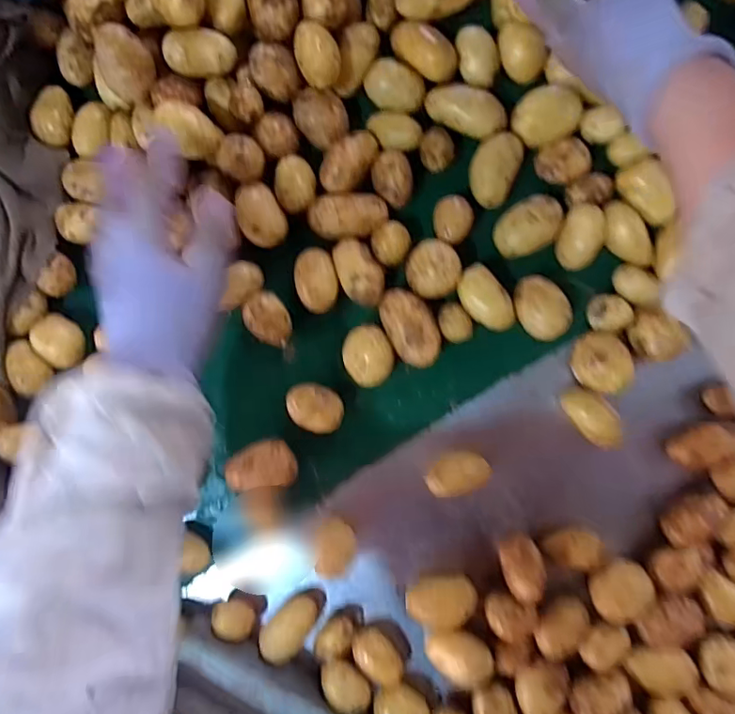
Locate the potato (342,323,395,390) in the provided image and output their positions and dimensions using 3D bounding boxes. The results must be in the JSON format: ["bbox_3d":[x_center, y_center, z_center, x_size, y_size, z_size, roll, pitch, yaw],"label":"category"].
[{"bbox_3d":[0.002,-0.001,0.451,0.042,0.035,0.048,-31,87,6],"label":"potato"}]

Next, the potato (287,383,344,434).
[{"bbox_3d":[-0.044,0.043,0.457,0.048,0.029,0.038,24,93,6],"label":"potato"}]

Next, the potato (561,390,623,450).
[{"bbox_3d":[0.184,0.050,0.436,0.028,0.027,0.057,-43,86,5],"label":"potato"}]

